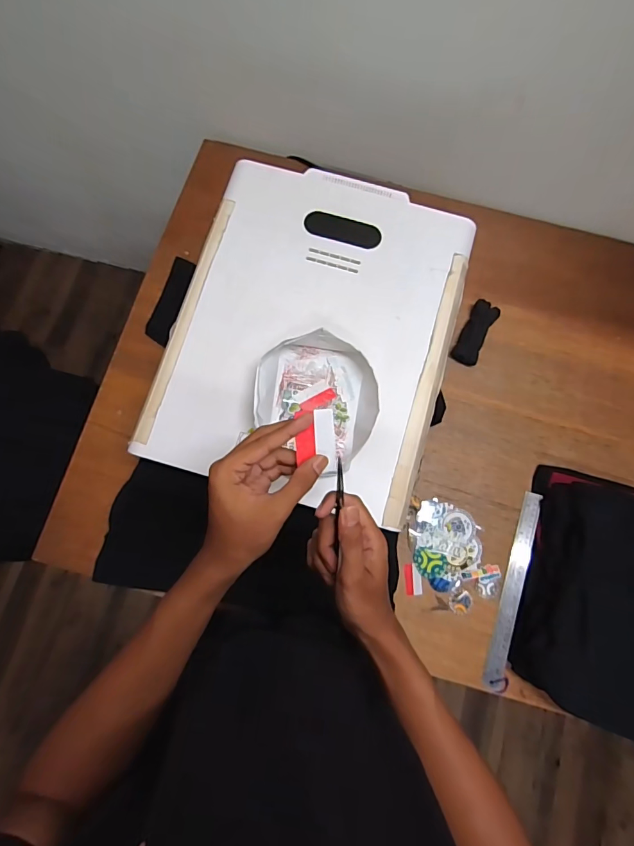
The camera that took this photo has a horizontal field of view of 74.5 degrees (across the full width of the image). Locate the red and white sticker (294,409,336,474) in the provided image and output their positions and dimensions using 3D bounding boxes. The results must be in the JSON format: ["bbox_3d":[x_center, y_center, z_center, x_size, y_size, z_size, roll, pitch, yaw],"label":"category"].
[{"bbox_3d":[-0.001,0.016,0.384,0.034,0.004,0.056,-2,94,-5],"label":"red and white sticker"}]

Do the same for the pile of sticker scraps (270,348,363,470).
[{"bbox_3d":[-0.001,-0.029,0.590,0.119,0.015,0.161,9,77,-4],"label":"pile of sticker scraps"}]

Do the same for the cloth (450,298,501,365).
[{"bbox_3d":[0.299,-0.169,0.787,0.050,0.035,0.129,27,78,4],"label":"cloth"}]

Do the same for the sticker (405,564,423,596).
[{"bbox_3d":[0.165,0.268,0.714,0.026,0.006,0.051,-3,75,-2],"label":"sticker"}]

